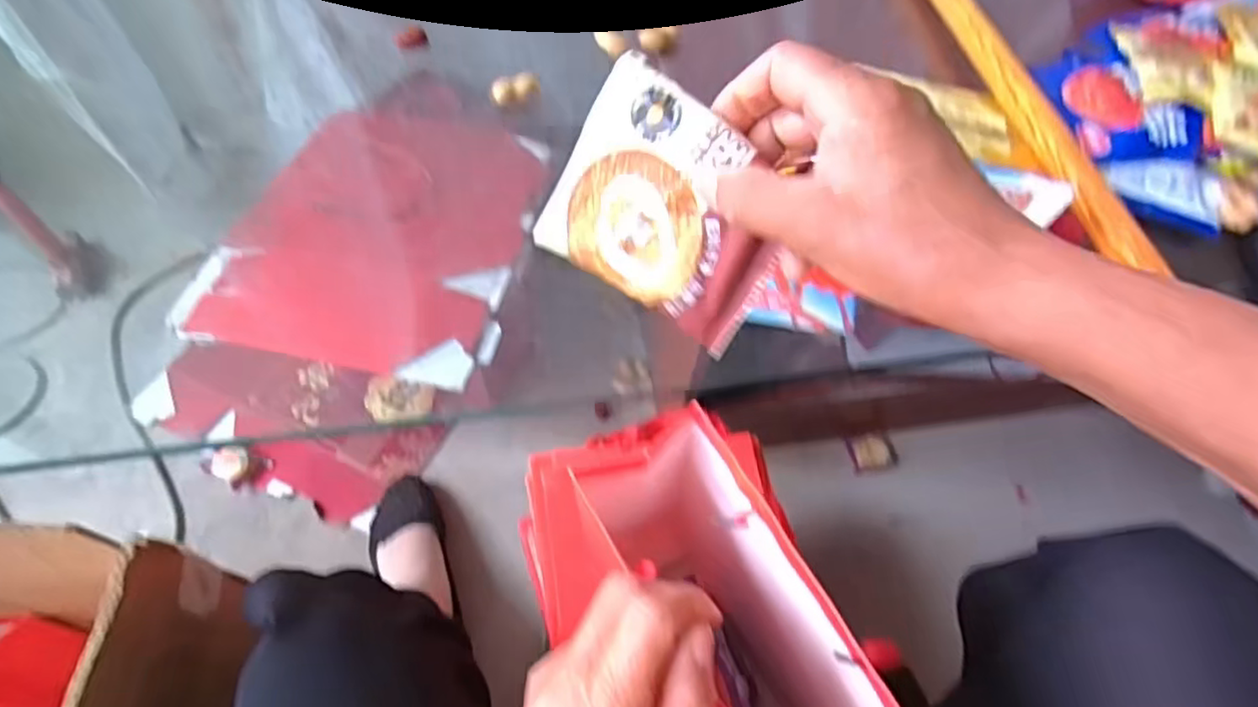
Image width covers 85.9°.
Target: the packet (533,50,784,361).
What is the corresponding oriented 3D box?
[{"bbox_3d":[0.018,-0.061,0.286,0.099,0.087,0.010,33,30,6],"label":"packet"}]

